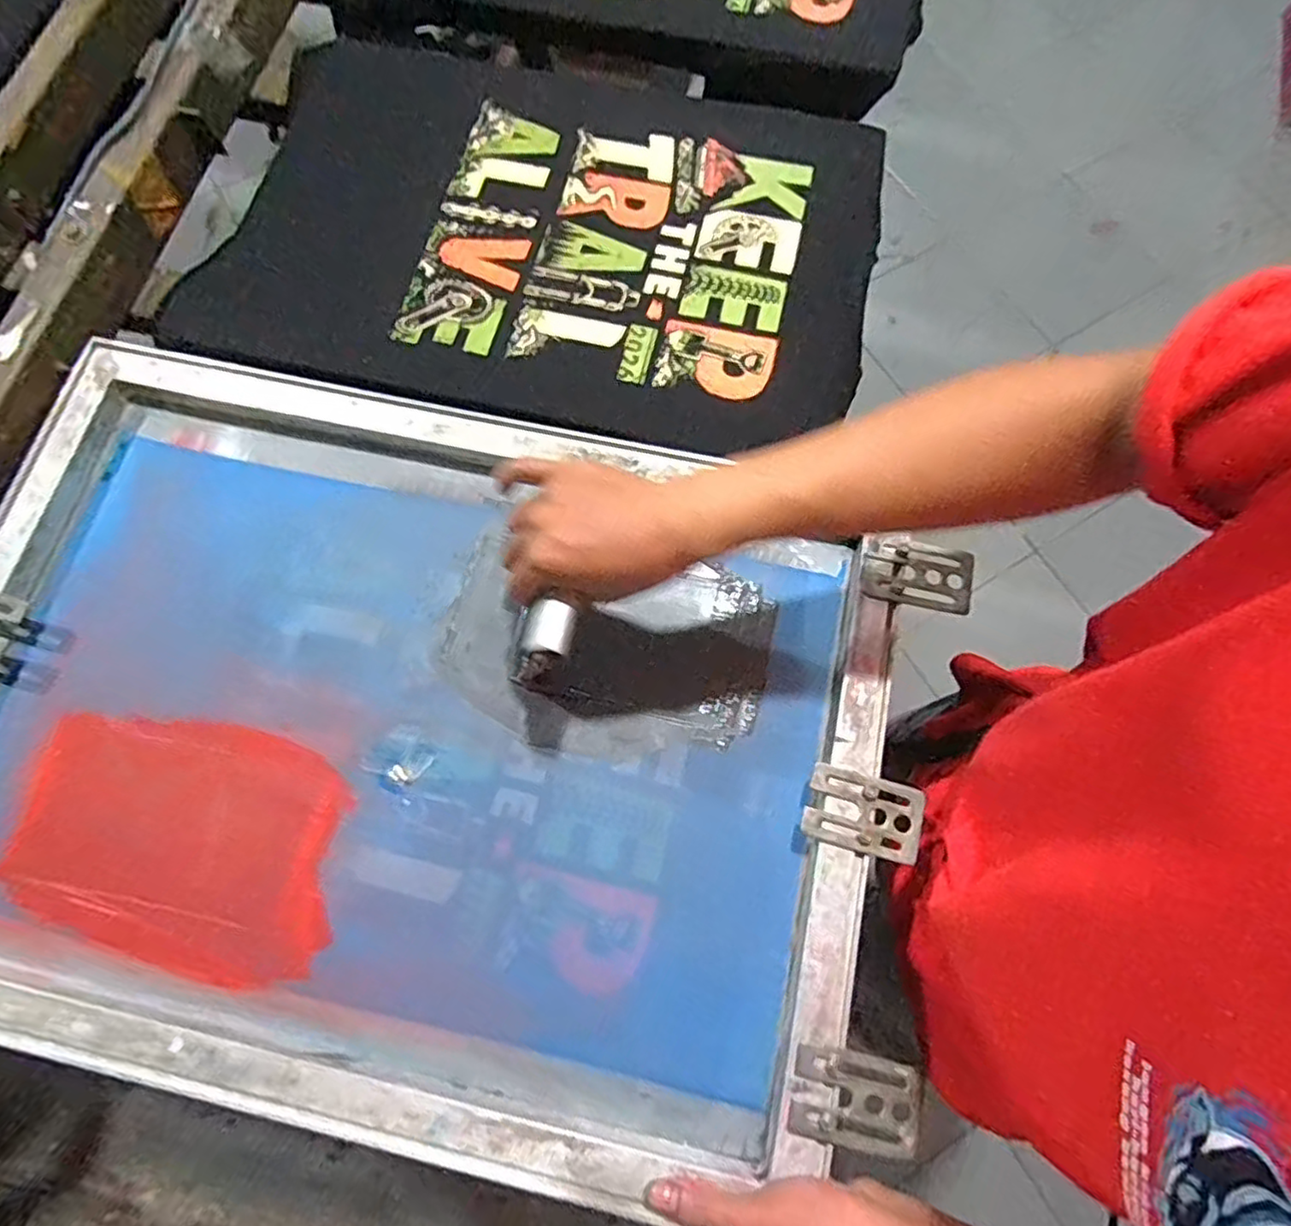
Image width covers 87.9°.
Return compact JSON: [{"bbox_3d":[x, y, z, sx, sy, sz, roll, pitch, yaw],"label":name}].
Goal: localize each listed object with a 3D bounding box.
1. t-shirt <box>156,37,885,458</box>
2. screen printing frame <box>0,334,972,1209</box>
[{"bbox_3d":[-0.092,-0.375,0.652,0.613,0.025,0.397,13,74,3],"label":"t-shirt"},{"bbox_3d":[-0.173,0.087,0.498,0.723,0.038,0.479,13,74,3],"label":"screen printing frame"}]

